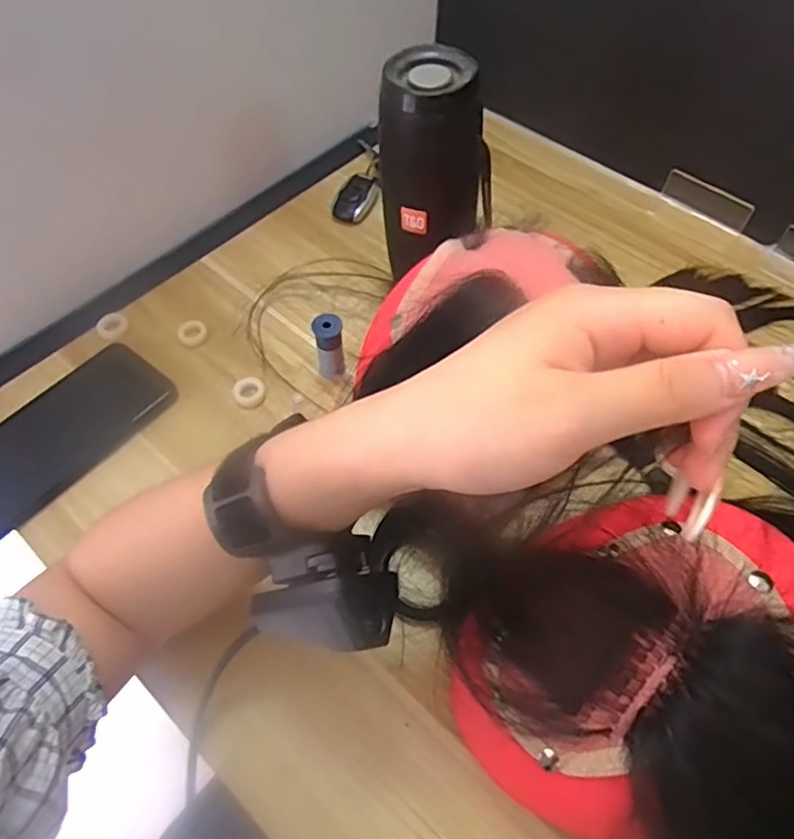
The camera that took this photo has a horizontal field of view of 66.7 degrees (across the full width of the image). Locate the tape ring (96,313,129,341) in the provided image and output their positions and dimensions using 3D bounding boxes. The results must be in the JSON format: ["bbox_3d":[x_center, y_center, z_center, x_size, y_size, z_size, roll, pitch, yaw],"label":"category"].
[{"bbox_3d":[-0.231,-0.076,0.489,0.024,0.005,0.026,0,57,0],"label":"tape ring"}]

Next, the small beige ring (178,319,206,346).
[{"bbox_3d":[-0.164,-0.070,0.483,0.022,0.007,0.024,0,57,0],"label":"small beige ring"}]

